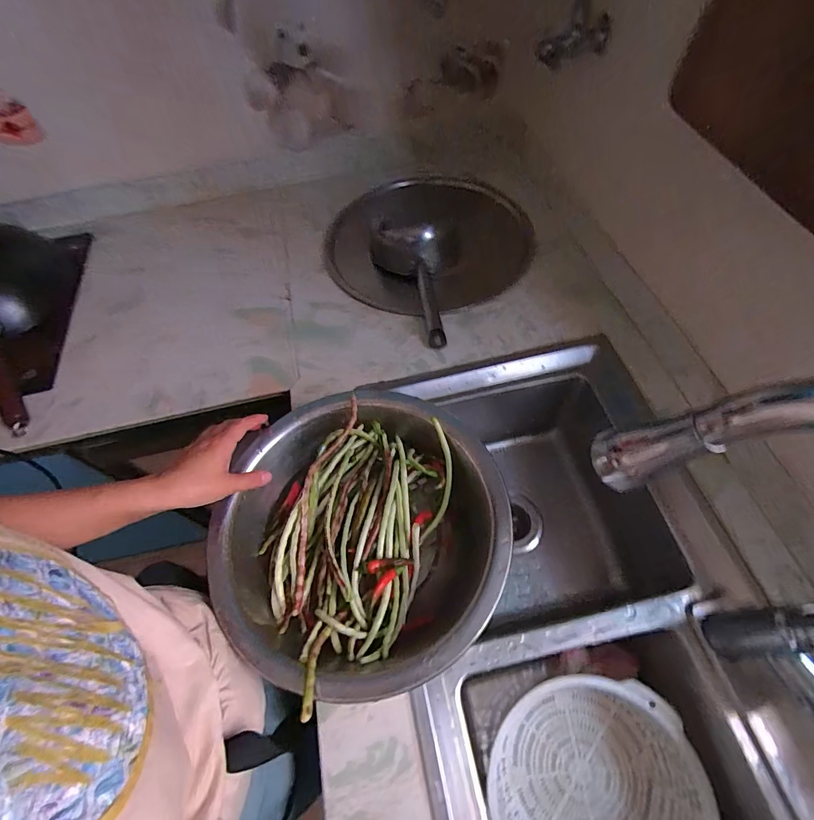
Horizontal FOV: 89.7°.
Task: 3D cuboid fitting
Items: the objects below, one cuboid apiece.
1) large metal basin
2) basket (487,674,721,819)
[{"bbox_3d":[-0.051,0.140,0.480,0.289,0.082,0.309,-2,60,3],"label":"large metal basin"},{"bbox_3d":[0.218,0.461,0.489,0.230,0.115,0.231,-2,60,3],"label":"basket"}]

